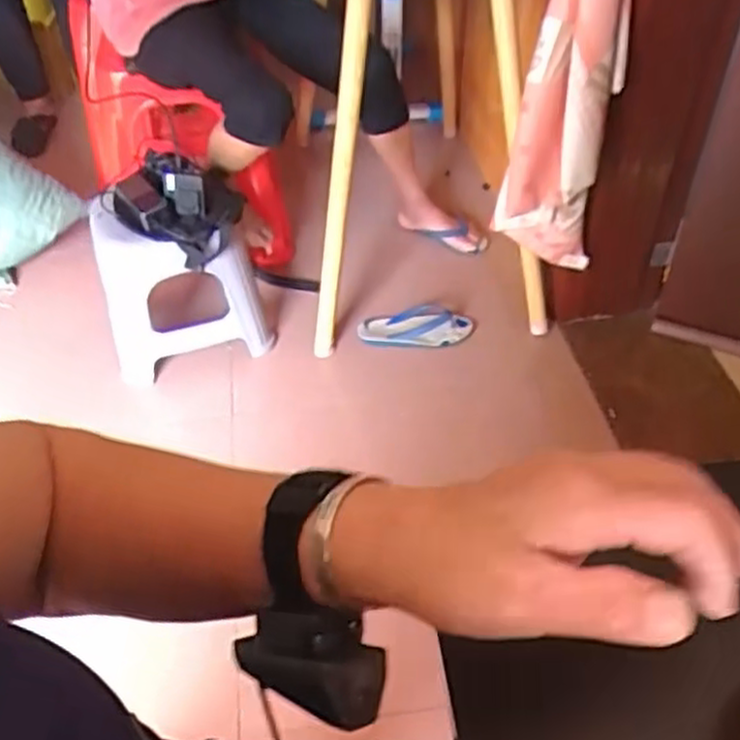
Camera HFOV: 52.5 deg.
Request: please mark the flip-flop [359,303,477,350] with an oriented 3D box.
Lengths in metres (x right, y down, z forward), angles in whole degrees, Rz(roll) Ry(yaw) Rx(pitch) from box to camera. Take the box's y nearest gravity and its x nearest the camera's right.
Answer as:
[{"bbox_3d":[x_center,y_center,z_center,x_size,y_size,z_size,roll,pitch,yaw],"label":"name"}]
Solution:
[{"bbox_3d":[0.104,-0.093,1.692,0.258,0.048,0.103,0,46,2],"label":"flip-flop"}]

